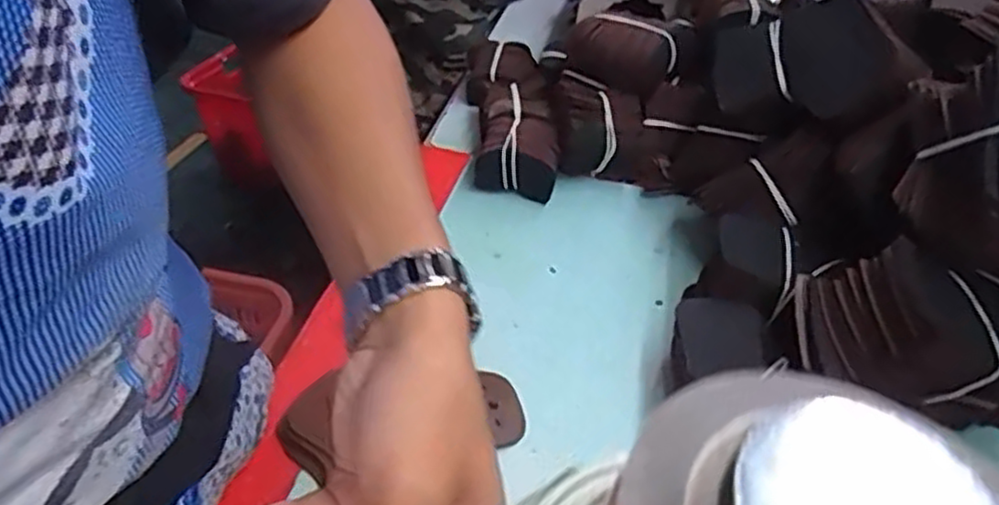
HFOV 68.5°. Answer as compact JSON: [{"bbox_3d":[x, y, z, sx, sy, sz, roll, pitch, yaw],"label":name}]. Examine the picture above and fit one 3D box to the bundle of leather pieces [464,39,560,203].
[{"bbox_3d":[0.011,-0.159,0.817,0.088,0.054,0.287,1,39,-3],"label":"bundle of leather pieces"}]

